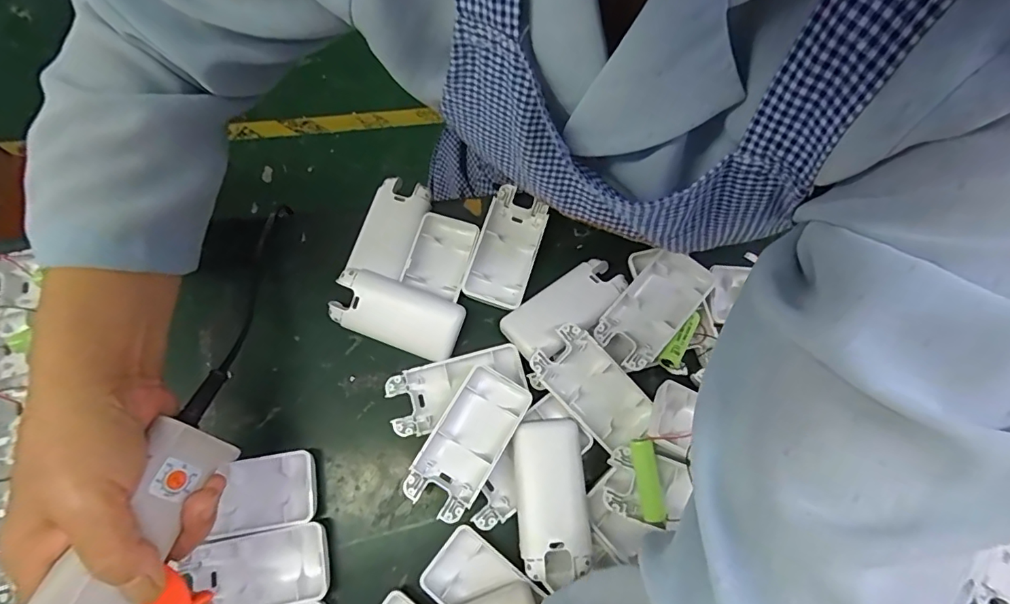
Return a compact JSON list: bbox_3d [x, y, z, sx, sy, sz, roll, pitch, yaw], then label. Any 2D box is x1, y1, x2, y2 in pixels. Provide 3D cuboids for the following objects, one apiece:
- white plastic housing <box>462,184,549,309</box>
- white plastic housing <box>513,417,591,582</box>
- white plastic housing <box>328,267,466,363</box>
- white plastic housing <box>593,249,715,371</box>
[{"bbox_3d":[0.002,-0.041,0.373,0.045,0.015,0.092,18,73,4],"label":"white plastic housing"},{"bbox_3d":[0.030,0.122,0.311,0.045,0.011,0.090,-2,73,-3],"label":"white plastic housing"},{"bbox_3d":[-0.078,0.009,0.352,0.092,0.026,0.043,19,73,4],"label":"white plastic housing"},{"bbox_3d":[0.106,0.003,0.350,0.044,0.020,0.096,42,76,10],"label":"white plastic housing"}]

